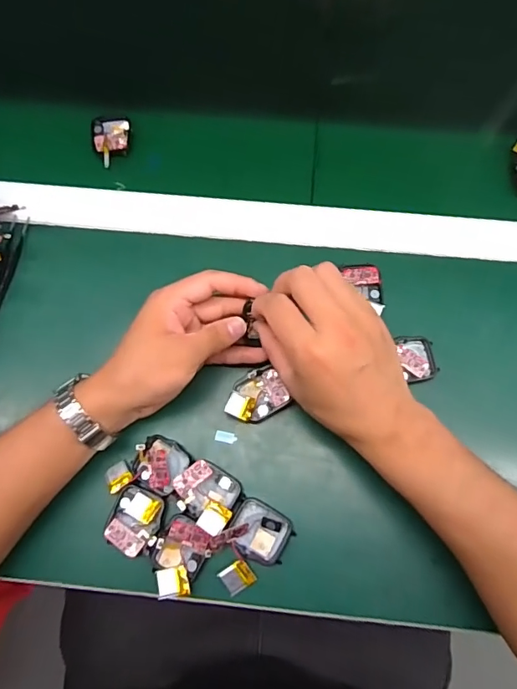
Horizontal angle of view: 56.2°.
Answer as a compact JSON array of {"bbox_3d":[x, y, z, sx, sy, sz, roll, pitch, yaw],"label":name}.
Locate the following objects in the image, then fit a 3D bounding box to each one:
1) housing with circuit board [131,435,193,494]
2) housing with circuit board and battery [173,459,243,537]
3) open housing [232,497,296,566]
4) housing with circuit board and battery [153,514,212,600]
[{"bbox_3d":[-0.077,0.094,0.377,0.041,0.012,0.041,30,77,9],"label":"housing with circuit board"},{"bbox_3d":[-0.038,0.113,0.366,0.048,0.015,0.042,34,78,10],"label":"housing with circuit board and battery"},{"bbox_3d":[0.002,0.142,0.365,0.044,0.012,0.038,27,76,9],"label":"open housing"},{"bbox_3d":[-0.058,0.156,0.356,0.035,0.013,0.052,22,76,7],"label":"housing with circuit board and battery"}]

